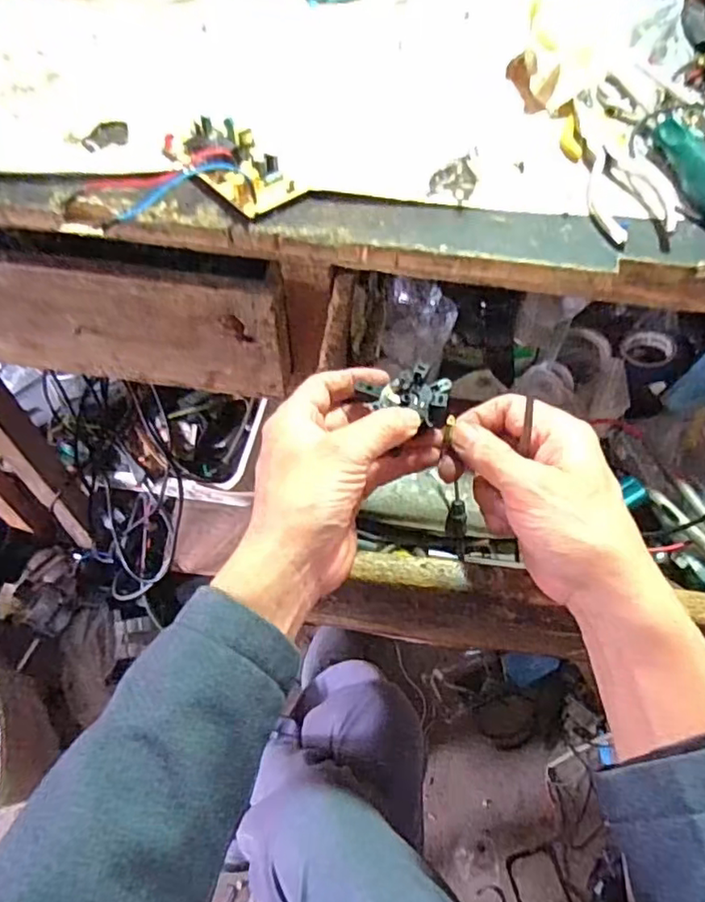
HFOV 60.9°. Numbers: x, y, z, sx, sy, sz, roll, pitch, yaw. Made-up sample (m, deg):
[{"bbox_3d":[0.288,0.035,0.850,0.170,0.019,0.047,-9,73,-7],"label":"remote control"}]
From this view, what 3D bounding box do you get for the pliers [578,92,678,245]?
[{"bbox_3d":[0.191,-0.199,0.416,0.056,0.016,0.149,6,58,0],"label":"pliers"}]

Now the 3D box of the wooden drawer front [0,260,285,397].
[{"bbox_3d":[-0.253,-0.111,0.518,0.391,0.126,0.022,8,58,2],"label":"wooden drawer front"}]

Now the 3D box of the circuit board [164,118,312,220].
[{"bbox_3d":[-0.082,-0.196,0.404,0.048,0.021,0.102,-36,66,-22],"label":"circuit board"}]

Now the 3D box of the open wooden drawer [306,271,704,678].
[{"bbox_3d":[0.166,-0.005,0.458,0.385,0.101,0.323,8,58,1],"label":"open wooden drawer"}]

